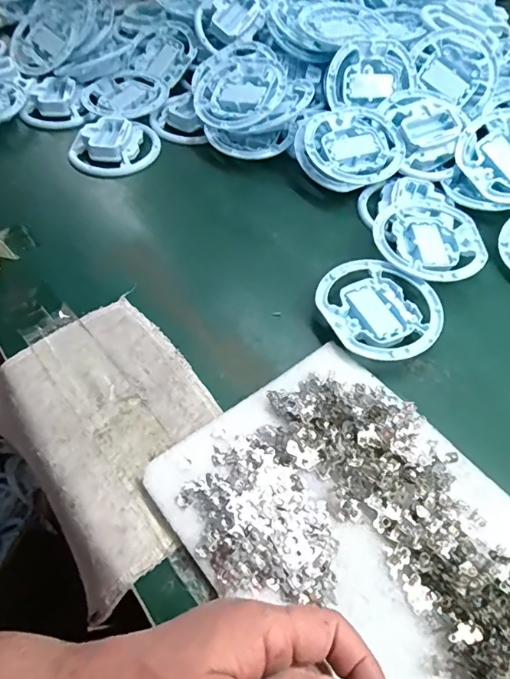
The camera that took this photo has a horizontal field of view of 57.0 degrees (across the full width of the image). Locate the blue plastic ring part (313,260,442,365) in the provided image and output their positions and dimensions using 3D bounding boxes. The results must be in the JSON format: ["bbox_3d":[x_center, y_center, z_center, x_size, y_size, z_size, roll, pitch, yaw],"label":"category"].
[{"bbox_3d":[0.105,-0.024,0.406,0.103,0.022,0.096,0,59,1],"label":"blue plastic ring part"}]

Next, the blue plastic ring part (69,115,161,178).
[{"bbox_3d":[-0.163,-0.225,0.541,0.098,0.021,0.075,-7,56,-6],"label":"blue plastic ring part"}]

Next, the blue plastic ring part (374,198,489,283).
[{"bbox_3d":[0.163,-0.099,0.447,0.099,0.017,0.112,-1,59,0],"label":"blue plastic ring part"}]

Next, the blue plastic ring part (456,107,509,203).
[{"bbox_3d":[0.270,-0.193,0.495,0.104,0.020,0.104,-34,75,0],"label":"blue plastic ring part"}]

